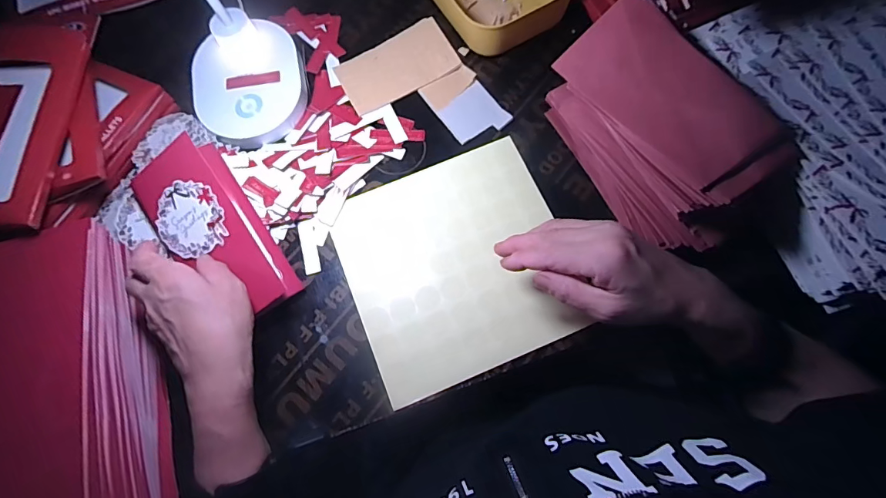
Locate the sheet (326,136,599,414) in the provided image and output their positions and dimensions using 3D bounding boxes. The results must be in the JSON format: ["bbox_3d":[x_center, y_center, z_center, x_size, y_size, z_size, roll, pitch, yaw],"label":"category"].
[{"bbox_3d":[0.013,0.013,0.428,0.209,0.010,0.211,-22,72,-4],"label":"sheet"}]

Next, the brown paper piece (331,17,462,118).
[{"bbox_3d":[-0.053,-0.209,0.491,0.128,0.007,0.075,-29,76,-2],"label":"brown paper piece"}]

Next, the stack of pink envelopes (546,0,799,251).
[{"bbox_3d":[0.204,-0.114,0.405,0.125,0.101,0.203,-25,74,-6],"label":"stack of pink envelopes"}]

